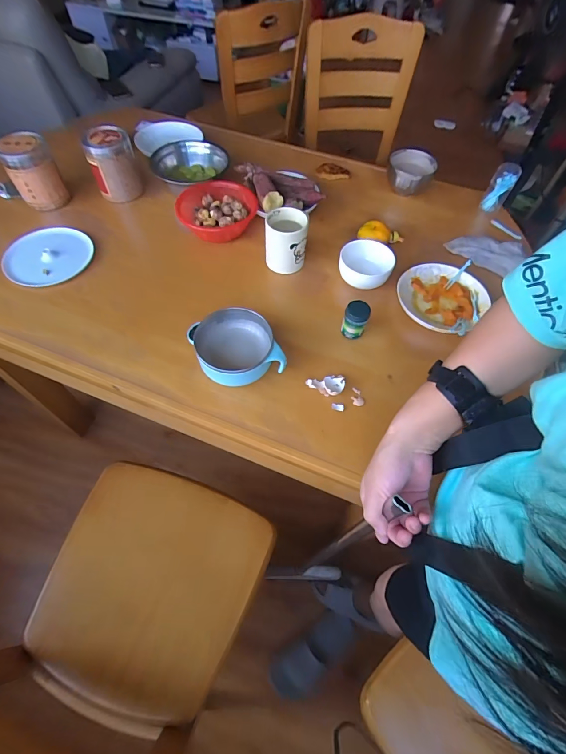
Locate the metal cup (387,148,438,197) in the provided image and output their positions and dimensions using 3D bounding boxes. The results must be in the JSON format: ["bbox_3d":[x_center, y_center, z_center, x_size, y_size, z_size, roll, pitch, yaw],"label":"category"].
[{"bbox_3d":[0.320,-0.509,0.906,0.115,0.083,0.124,19,61,8],"label":"metal cup"}]

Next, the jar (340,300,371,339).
[{"bbox_3d":[0.129,-0.099,0.640,0.041,0.071,0.042,1,60,-2],"label":"jar"}]

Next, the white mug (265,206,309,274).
[{"bbox_3d":[0.004,-0.278,0.728,0.090,0.109,0.087,1,60,-2],"label":"white mug"}]

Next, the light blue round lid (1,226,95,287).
[{"bbox_3d":[-0.482,-0.250,0.724,0.158,0.014,0.158,1,60,-2],"label":"light blue round lid"}]

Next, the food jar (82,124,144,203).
[{"bbox_3d":[-0.384,-0.486,0.810,0.083,0.124,0.104,23,62,10],"label":"food jar"}]

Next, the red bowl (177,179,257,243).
[{"bbox_3d":[-0.145,-0.368,0.796,0.172,0.052,0.164,1,60,-2],"label":"red bowl"}]

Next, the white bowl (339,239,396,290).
[{"bbox_3d":[0.166,-0.221,0.725,0.103,0.066,0.104,1,60,-2],"label":"white bowl"}]

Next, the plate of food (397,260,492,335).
[{"bbox_3d":[0.314,-0.150,0.696,0.168,0.033,0.167,1,60,-2],"label":"plate of food"}]

